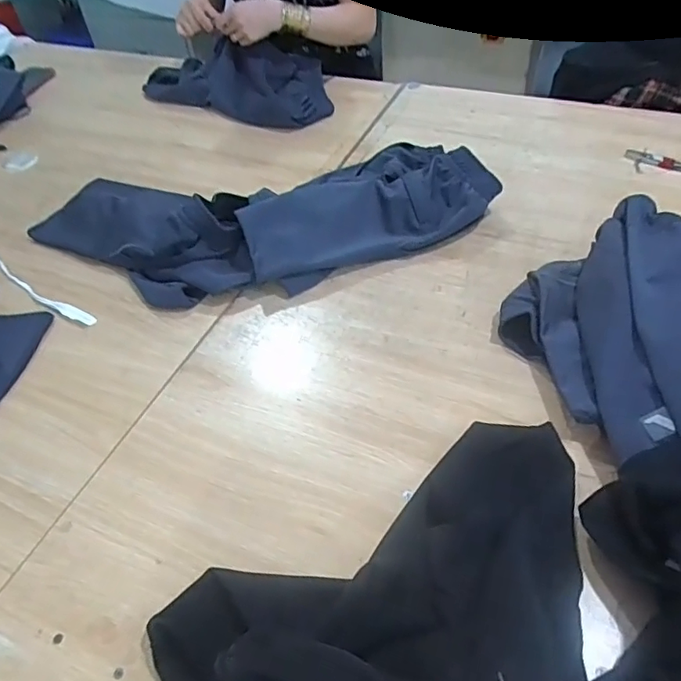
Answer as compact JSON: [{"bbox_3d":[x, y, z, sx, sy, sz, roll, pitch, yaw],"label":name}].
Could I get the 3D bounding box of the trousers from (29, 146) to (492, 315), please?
[{"bbox_3d":[-0.126,-0.192,0.819,0.701,0.077,0.294,-4,49,1],"label":"trousers"}]

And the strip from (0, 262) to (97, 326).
[{"bbox_3d":[-0.472,-0.100,0.815,0.343,0.009,0.033,31,58,27],"label":"strip"}]

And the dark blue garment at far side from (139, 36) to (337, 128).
[{"bbox_3d":[-0.193,-0.561,1.142,0.427,0.083,0.243,22,55,22],"label":"dark blue garment at far side"}]

